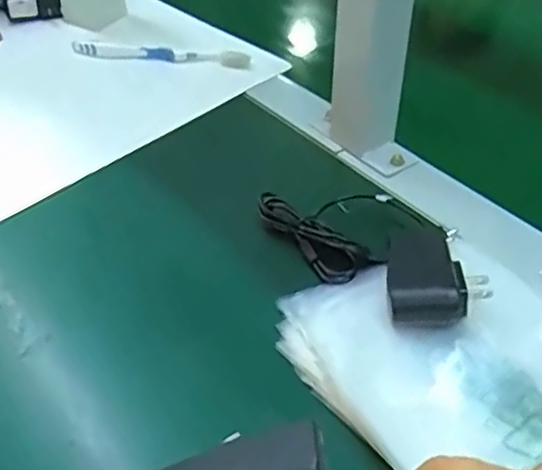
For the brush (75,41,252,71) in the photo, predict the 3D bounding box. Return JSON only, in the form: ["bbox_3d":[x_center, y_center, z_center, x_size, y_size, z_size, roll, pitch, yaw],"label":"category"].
[{"bbox_3d":[-0.114,-0.188,0.676,0.186,0.021,0.022,6,43,6],"label":"brush"}]

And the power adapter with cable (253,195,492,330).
[{"bbox_3d":[0.074,0.003,0.446,0.089,0.044,0.169,-26,49,-25],"label":"power adapter with cable"}]

